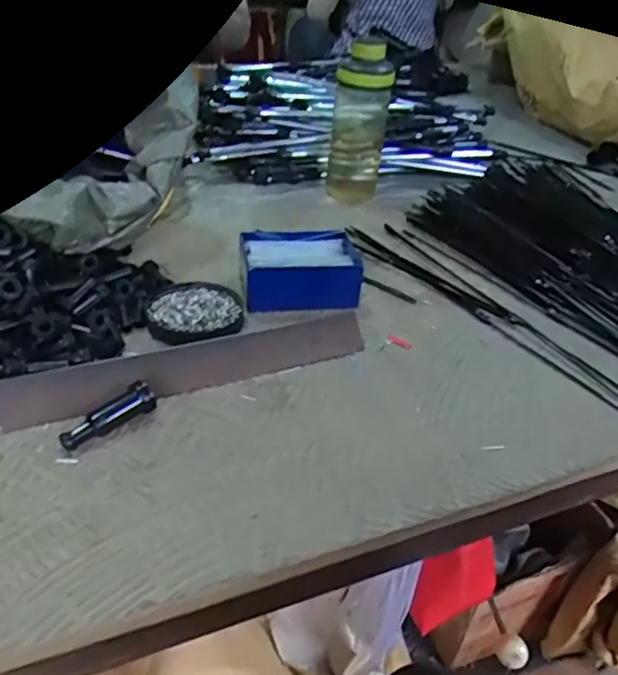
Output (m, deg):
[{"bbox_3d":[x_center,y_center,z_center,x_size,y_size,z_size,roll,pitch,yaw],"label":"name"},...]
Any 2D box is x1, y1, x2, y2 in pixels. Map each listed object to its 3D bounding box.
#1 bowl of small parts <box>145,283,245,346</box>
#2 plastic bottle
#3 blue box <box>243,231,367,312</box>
[{"bbox_3d":[-0.101,-0.023,0.541,0.083,0.013,0.085,4,36,-3],"label":"bowl of small parts"},{"bbox_3d":[0.068,-0.294,0.829,0.069,0.201,0.058,2,36,-5],"label":"plastic bottle"},{"bbox_3d":[-0.008,-0.066,0.588,0.110,0.038,0.087,-2,36,-11],"label":"blue box"}]

